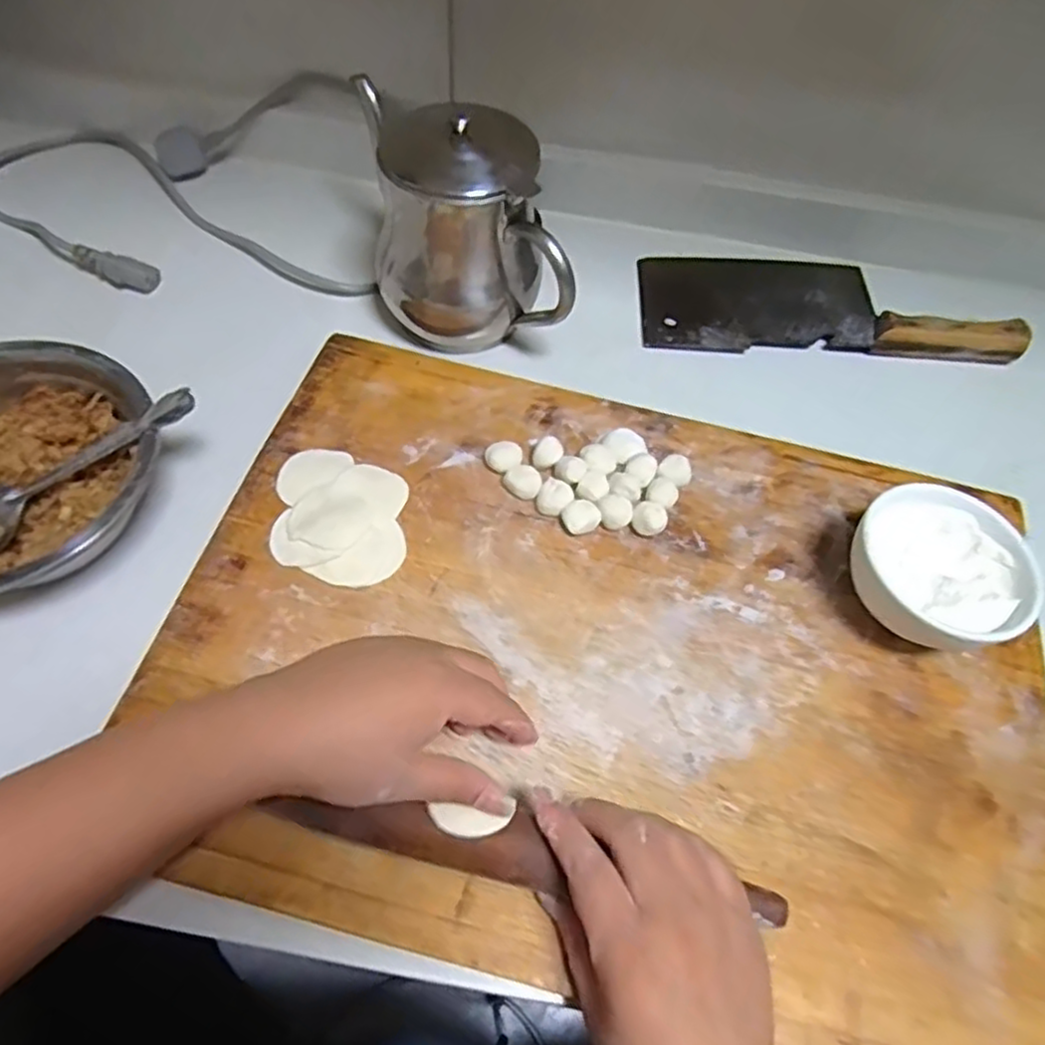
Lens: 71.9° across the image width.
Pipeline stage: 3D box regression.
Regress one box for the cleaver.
[{"bbox_3d":[0.249,-0.187,0.601,0.296,0.028,0.116,3,58,-3],"label":"cleaver"}]

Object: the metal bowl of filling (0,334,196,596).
[{"bbox_3d":[-0.301,-0.026,0.426,0.167,0.064,0.167,2,58,-3],"label":"metal bowl of filling"}]

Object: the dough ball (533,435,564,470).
[{"bbox_3d":[0.017,-0.044,0.472,0.019,0.016,0.019,2,58,-3],"label":"dough ball"}]

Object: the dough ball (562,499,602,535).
[{"bbox_3d":[0.036,-0.003,0.450,0.021,0.013,0.022,2,58,-3],"label":"dough ball"}]

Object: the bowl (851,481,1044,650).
[{"bbox_3d":[0.238,0.032,0.419,0.088,0.056,0.094,2,58,-3],"label":"bowl"}]

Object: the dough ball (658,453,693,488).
[{"bbox_3d":[0.100,-0.032,0.473,0.021,0.014,0.021,2,58,-3],"label":"dough ball"}]

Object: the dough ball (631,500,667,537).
[{"bbox_3d":[0.079,-0.001,0.452,0.021,0.017,0.019,23,59,9],"label":"dough ball"}]

